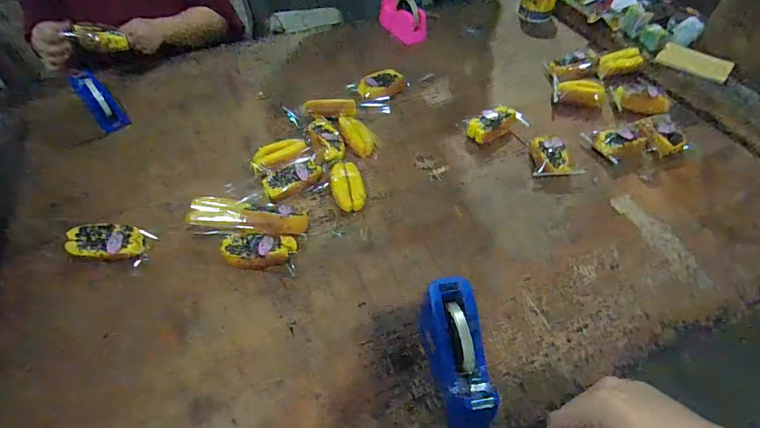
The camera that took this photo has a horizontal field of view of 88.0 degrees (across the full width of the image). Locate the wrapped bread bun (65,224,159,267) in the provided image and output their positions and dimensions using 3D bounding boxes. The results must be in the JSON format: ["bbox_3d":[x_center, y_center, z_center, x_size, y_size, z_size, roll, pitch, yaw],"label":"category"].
[{"bbox_3d":[-0.498,0.050,0.726,0.129,0.052,0.076,3,54,2],"label":"wrapped bread bun"}]

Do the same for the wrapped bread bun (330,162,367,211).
[{"bbox_3d":[-0.066,-0.057,0.812,0.069,0.040,0.111,-12,55,-9],"label":"wrapped bread bun"}]

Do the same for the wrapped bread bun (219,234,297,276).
[{"bbox_3d":[-0.219,0.068,0.716,0.131,0.039,0.065,3,54,2],"label":"wrapped bread bun"}]

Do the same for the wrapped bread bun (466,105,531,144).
[{"bbox_3d":[0.272,-0.217,0.929,0.142,0.045,0.082,-21,56,-15],"label":"wrapped bread bun"}]

